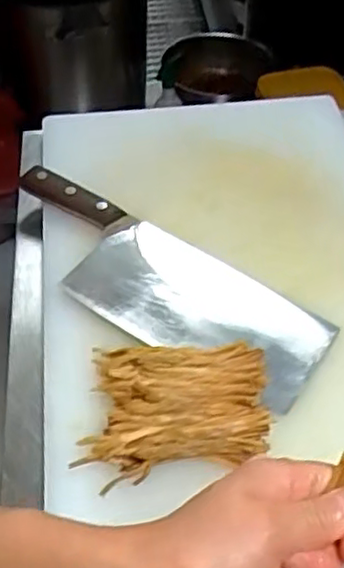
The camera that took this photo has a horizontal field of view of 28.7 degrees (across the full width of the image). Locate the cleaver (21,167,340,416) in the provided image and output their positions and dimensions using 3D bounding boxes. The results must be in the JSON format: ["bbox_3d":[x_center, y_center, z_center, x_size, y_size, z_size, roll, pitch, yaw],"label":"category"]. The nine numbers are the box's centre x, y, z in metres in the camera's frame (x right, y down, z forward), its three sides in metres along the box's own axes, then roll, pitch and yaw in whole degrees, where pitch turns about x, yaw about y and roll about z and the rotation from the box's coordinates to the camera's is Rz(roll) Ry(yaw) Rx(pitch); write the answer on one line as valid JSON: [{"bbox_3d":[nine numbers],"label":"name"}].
[{"bbox_3d":[-0.021,-0.007,0.604,0.333,0.016,0.104,29,55,21],"label":"cleaver"}]

